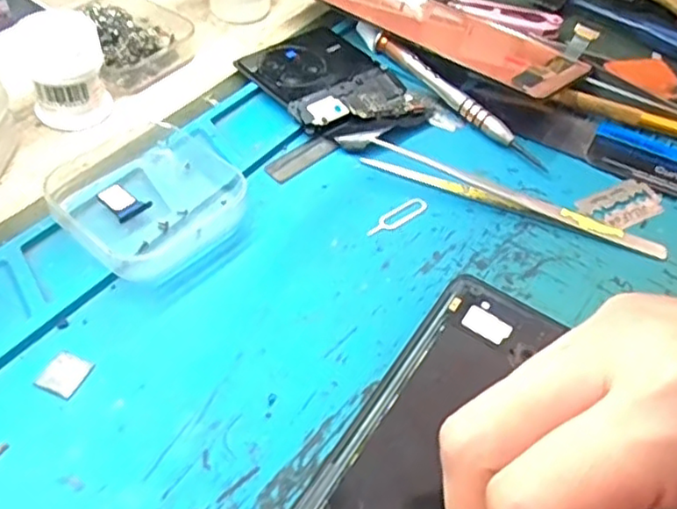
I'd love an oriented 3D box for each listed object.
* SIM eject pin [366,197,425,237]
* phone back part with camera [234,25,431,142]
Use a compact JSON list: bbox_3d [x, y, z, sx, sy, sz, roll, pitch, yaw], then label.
[{"bbox_3d":[0.024,-0.016,0.276,0.034,0.004,0.010,-28,57,-27],"label":"SIM eject pin"},{"bbox_3d":[-0.001,-0.084,0.325,0.064,0.009,0.086,-32,60,-29],"label":"phone back part with camera"}]

